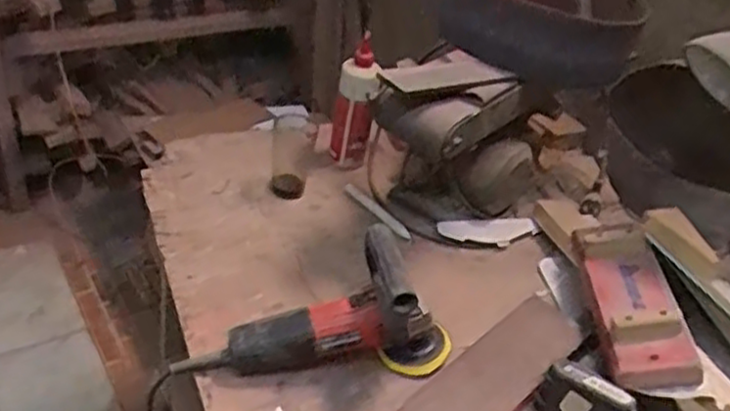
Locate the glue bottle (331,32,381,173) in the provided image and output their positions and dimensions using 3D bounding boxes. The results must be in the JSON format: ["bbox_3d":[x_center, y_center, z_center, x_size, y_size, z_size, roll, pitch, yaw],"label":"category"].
[{"bbox_3d":[-0.020,-0.161,1.241,0.069,0.217,0.050,5,36,-2],"label":"glue bottle"}]

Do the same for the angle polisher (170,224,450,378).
[{"bbox_3d":[-0.052,0.115,0.884,0.328,0.158,0.114,4,36,-4],"label":"angle polisher"}]

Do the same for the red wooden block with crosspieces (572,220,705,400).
[{"bbox_3d":[0.340,0.115,0.943,0.102,0.058,0.271,-7,39,7],"label":"red wooden block with crosspieces"}]

